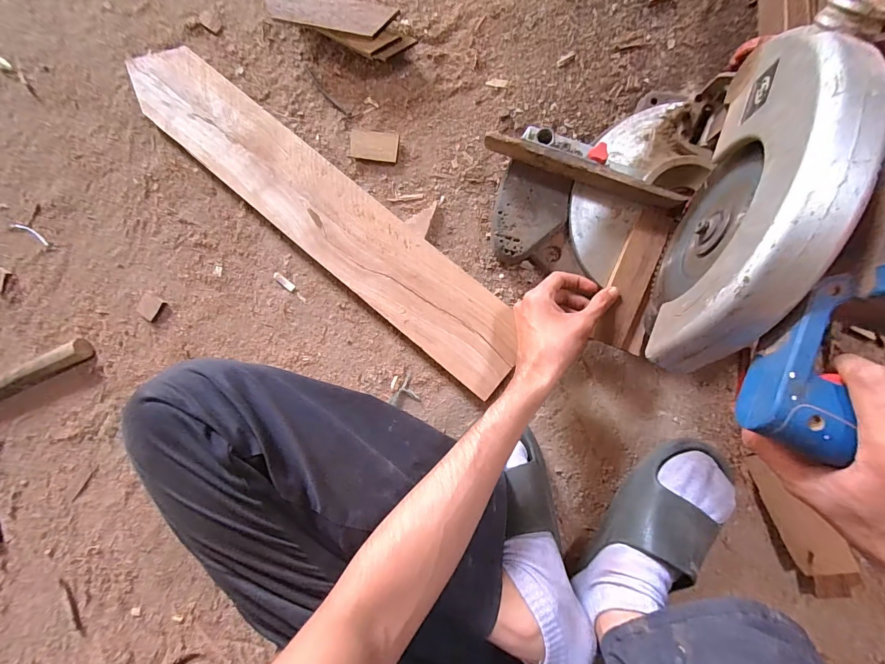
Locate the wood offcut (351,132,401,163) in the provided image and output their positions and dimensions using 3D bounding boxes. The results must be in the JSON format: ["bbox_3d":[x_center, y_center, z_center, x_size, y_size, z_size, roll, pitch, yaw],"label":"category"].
[{"bbox_3d":[-0.087,-0.235,0.495,0.063,0.008,0.034,9,94,7],"label":"wood offcut"}]

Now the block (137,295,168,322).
[{"bbox_3d":[-0.419,-0.036,0.561,0.033,0.008,0.036,38,97,5],"label":"block"}]

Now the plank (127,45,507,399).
[{"bbox_3d":[-0.157,-0.158,0.509,0.622,0.020,0.109,39,97,5],"label":"plank"}]

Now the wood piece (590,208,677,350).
[{"bbox_3d":[0.208,-0.059,0.424,0.040,0.009,0.151,18,94,7],"label":"wood piece"}]

